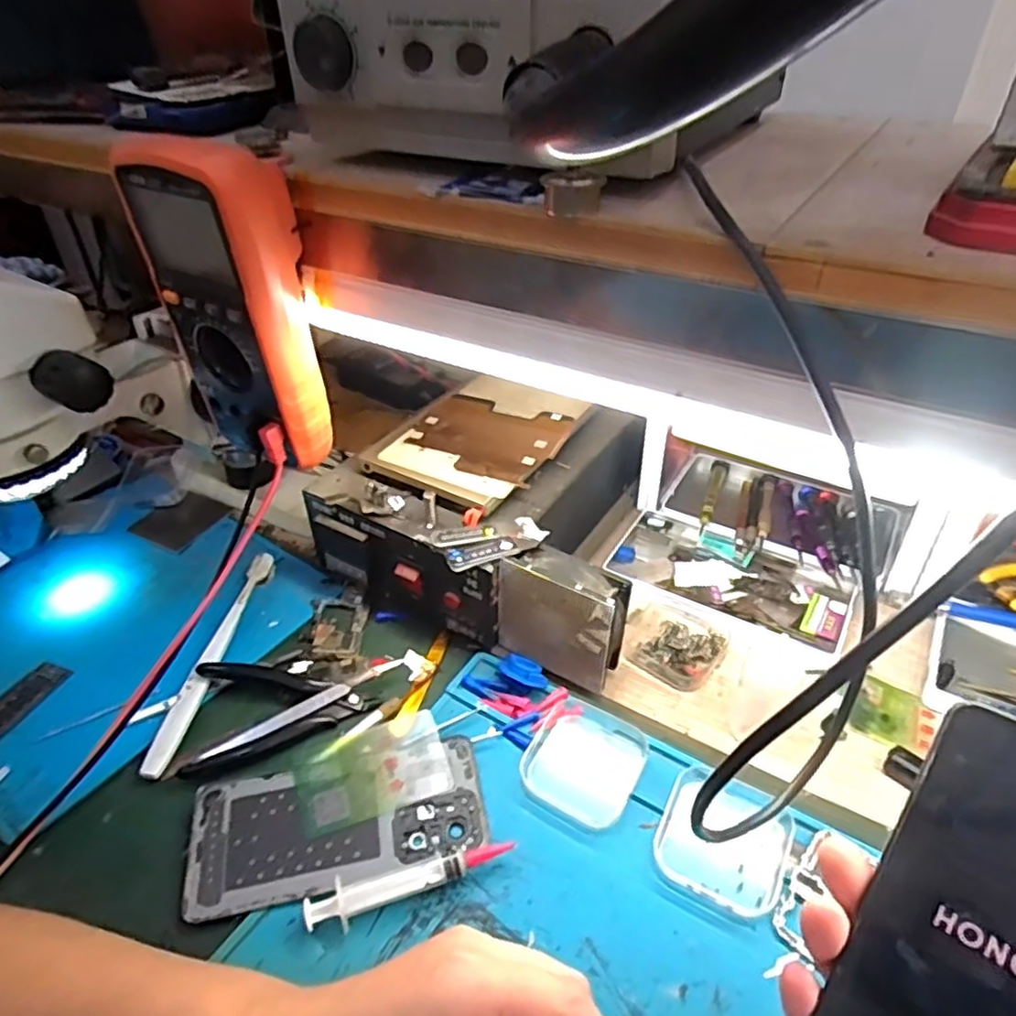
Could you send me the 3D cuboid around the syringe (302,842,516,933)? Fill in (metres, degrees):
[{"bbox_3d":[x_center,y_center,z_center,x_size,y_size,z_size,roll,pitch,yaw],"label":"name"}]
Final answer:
[{"bbox_3d":[-0.049,0.190,0.344,0.106,0.013,0.016,-13,39,-15],"label":"syringe"}]

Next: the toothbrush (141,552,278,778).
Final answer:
[{"bbox_3d":[-0.203,0.098,0.468,0.016,0.015,0.184,3,37,6],"label":"toothbrush"}]

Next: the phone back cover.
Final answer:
[{"bbox_3d":[-0.094,0.174,0.375,0.159,0.008,0.071,-8,38,-9],"label":"phone back cover"}]

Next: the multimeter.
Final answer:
[{"bbox_3d":[-0.157,-0.109,0.386,0.087,0.173,0.045,19,42,24],"label":"multimeter"}]

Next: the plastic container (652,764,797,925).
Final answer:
[{"bbox_3d":[0.114,0.178,0.359,0.063,0.020,0.060,20,42,25],"label":"plastic container"}]

